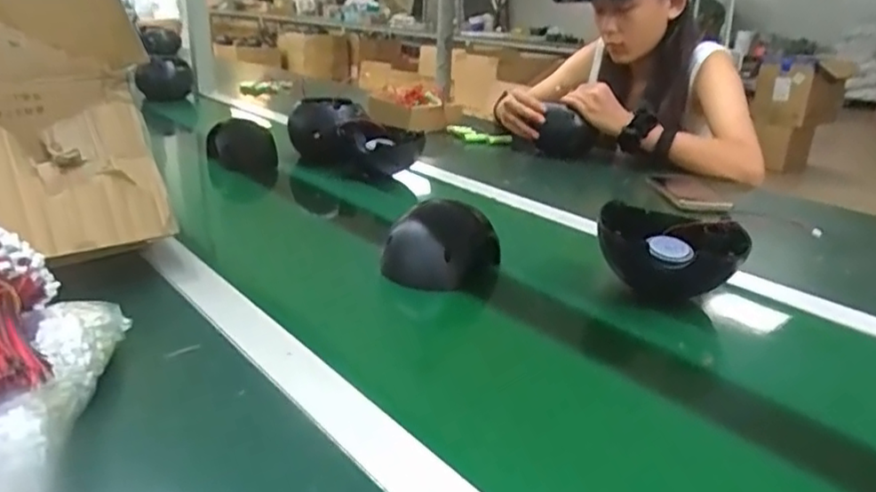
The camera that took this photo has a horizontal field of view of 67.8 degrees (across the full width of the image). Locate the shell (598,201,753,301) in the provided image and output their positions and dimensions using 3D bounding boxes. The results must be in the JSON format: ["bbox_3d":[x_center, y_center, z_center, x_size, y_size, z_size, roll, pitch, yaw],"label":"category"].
[{"bbox_3d":[0.214,0.011,0.608,0.127,0.073,0.054,6,21,9],"label":"shell"}]

